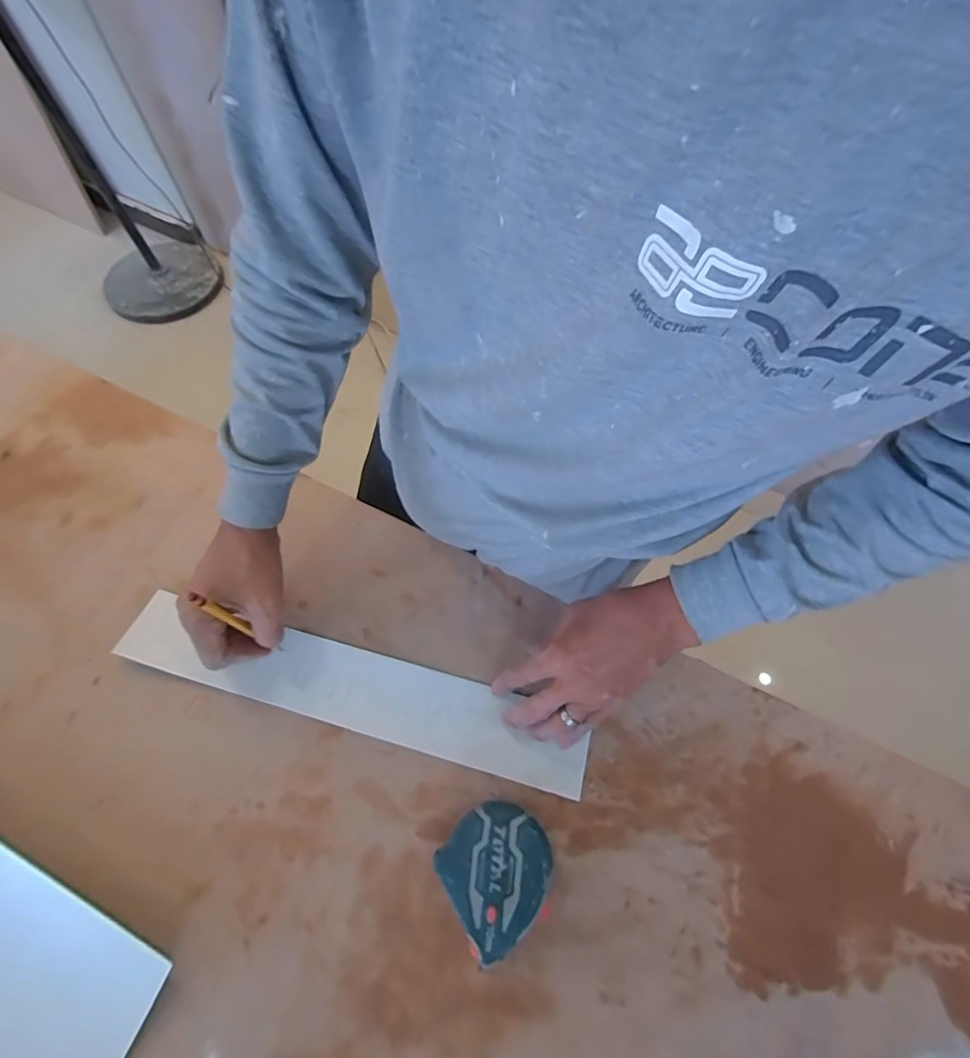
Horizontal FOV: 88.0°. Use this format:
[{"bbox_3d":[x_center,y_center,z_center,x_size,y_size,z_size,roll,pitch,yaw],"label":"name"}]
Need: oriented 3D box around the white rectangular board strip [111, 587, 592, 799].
[{"bbox_3d":[-0.130,0.150,0.482,0.453,0.006,0.072,15,62,6],"label":"white rectangular board strip"}]

